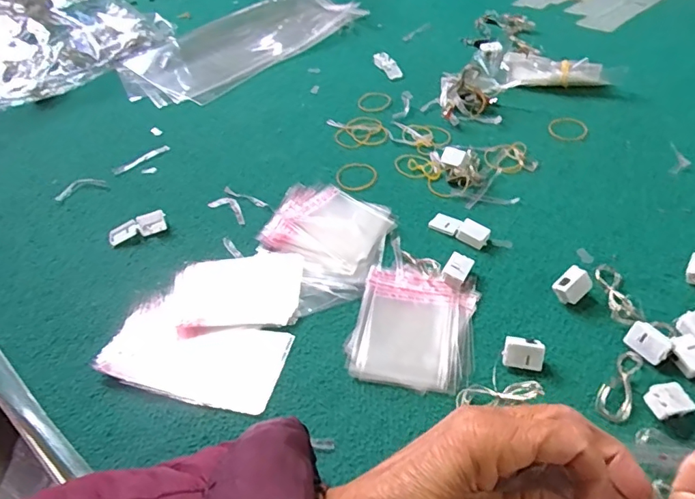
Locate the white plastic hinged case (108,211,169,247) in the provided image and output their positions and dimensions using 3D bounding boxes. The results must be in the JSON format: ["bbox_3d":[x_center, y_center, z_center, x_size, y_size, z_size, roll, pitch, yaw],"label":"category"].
[{"bbox_3d":[-0.209,-0.022,0.493,0.056,0.017,0.019,-19,49,-12],"label":"white plastic hinged case"}]

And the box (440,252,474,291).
[{"bbox_3d":[0.093,0.018,0.420,0.019,0.015,0.028,25,54,26],"label":"box"}]

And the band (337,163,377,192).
[{"bbox_3d":[0.010,-0.079,0.533,0.042,0.004,0.048,4,48,9],"label":"band"}]

